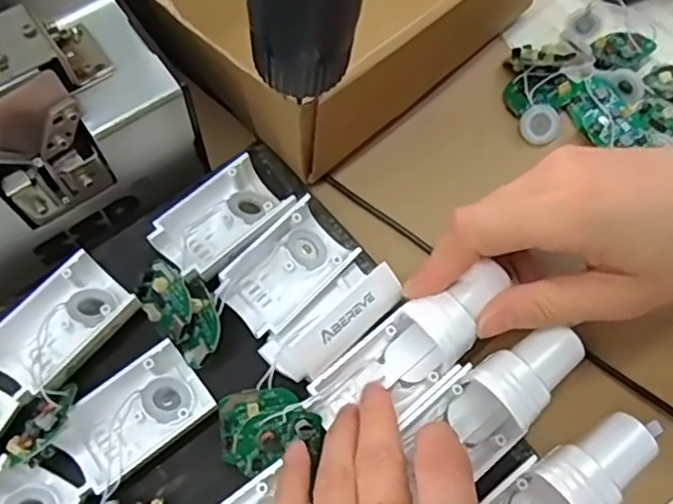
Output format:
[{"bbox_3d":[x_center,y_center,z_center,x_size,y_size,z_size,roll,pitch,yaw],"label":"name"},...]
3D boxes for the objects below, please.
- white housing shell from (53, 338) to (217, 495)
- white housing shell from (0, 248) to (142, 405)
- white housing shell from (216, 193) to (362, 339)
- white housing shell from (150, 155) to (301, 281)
[{"bbox_3d":[-0.080,0.065,0.258,0.056,0.018,0.034,-40,76,-17],"label":"white housing shell"},{"bbox_3d":[-0.113,0.031,0.270,0.037,0.019,0.058,37,71,11],"label":"white housing shell"},{"bbox_3d":[-0.020,0.008,0.283,0.033,0.025,0.057,43,72,13],"label":"white housing shell"},{"bbox_3d":[-0.051,-0.013,0.291,0.057,0.022,0.036,-40,76,-17],"label":"white housing shell"}]

